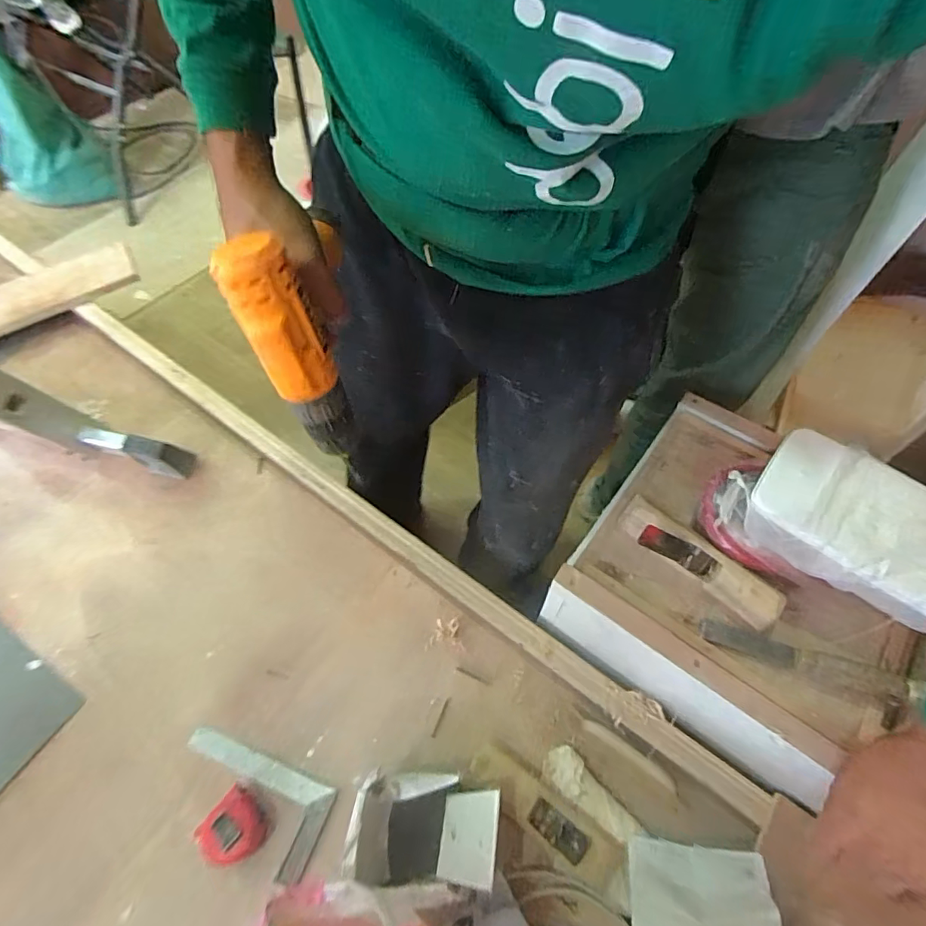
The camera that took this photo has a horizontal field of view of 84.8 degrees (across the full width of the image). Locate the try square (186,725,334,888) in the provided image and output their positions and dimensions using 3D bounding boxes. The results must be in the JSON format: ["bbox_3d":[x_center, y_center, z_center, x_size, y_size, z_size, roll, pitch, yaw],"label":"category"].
[{"bbox_3d":[-0.263,0.408,0.614,0.202,0.006,0.096,18,59,12],"label":"try square"}]

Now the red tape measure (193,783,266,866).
[{"bbox_3d":[-0.260,0.418,0.578,0.068,0.034,0.066,27,61,18],"label":"red tape measure"}]

